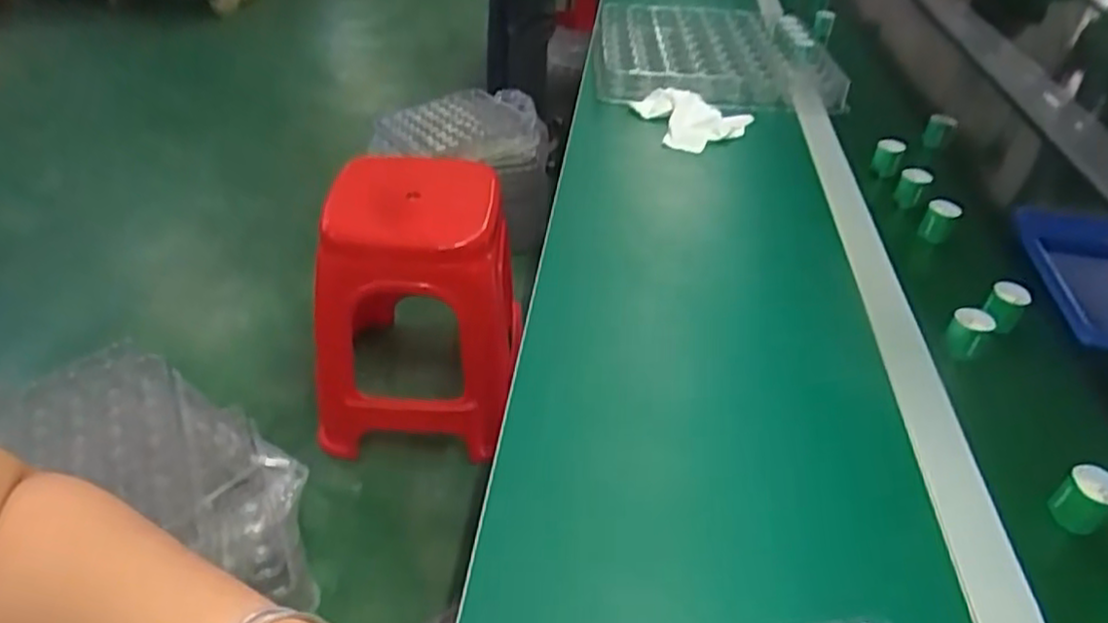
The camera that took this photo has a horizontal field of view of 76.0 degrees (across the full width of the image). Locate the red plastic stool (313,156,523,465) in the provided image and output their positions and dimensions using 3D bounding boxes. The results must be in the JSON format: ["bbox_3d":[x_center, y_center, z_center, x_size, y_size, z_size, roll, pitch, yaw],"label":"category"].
[{"bbox_3d":[-0.254,-0.006,1.358,0.361,0.465,0.349,4,40,2],"label":"red plastic stool"}]

